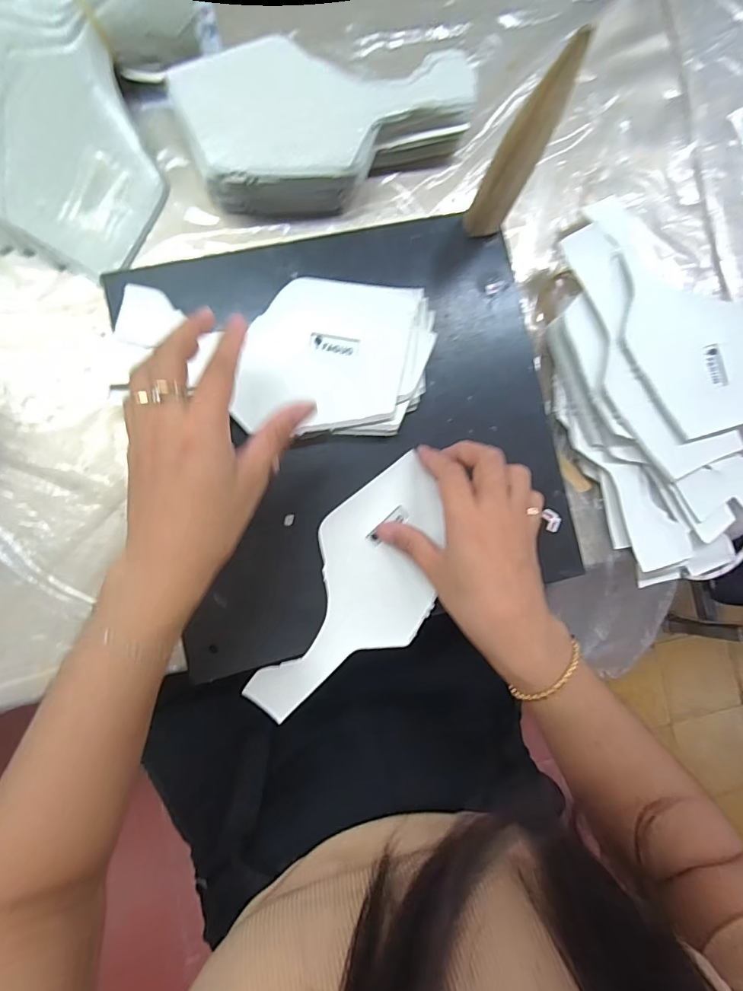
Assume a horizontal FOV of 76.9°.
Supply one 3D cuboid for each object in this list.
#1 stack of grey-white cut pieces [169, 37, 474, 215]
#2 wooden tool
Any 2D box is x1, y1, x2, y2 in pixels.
[{"bbox_3d":[-0.028,-0.277,0.353,0.217,0.048,0.099,-12,89,-7],"label":"stack of grey-white cut pieces"},{"bbox_3d":[0.091,-0.210,0.303,0.025,0.161,0.018,39,84,-3],"label":"wooden tool"}]

